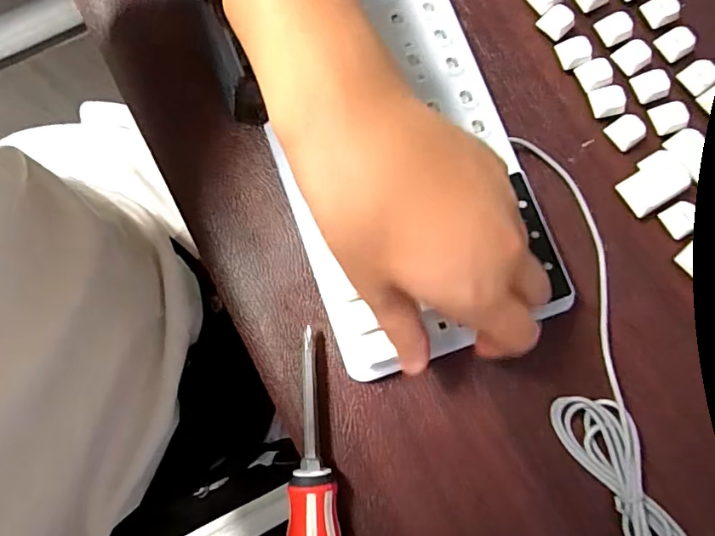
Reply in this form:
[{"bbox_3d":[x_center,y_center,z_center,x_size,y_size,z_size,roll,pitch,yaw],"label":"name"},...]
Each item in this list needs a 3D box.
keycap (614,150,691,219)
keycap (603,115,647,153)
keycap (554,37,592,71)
[{"bbox_3d":[0.172,-0.049,0.290,0.037,0.009,0.027,-33,80,-6],"label":"keycap"},{"bbox_3d":[0.160,-0.081,0.294,0.017,0.012,0.019,-33,80,-6],"label":"keycap"},{"bbox_3d":[0.133,-0.132,0.304,0.018,0.010,0.019,-20,79,-4],"label":"keycap"}]

